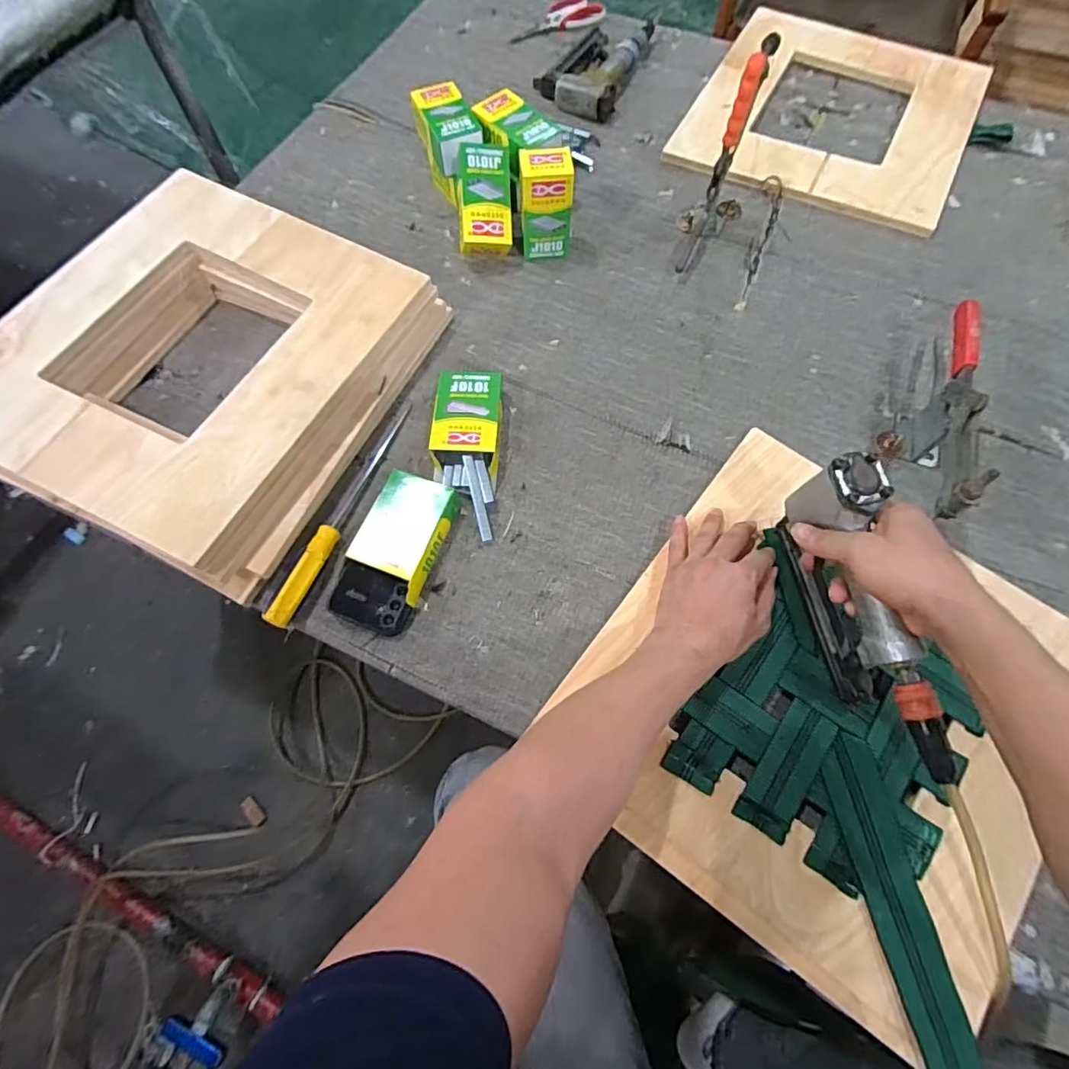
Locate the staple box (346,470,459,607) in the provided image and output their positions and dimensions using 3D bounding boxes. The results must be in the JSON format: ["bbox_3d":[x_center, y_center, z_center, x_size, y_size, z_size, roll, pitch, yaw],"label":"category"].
[{"bbox_3d":[-0.139,0.000,0.587,0.081,0.031,0.127,18,69,9],"label":"staple box"}]

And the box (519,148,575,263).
[{"bbox_3d":[0.015,-0.431,0.723,0.067,0.123,0.061,-4,67,0],"label":"box"}]

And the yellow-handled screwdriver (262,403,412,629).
[{"bbox_3d":[-0.208,-0.032,0.603,0.023,0.024,0.288,17,63,8],"label":"yellow-handled screwdriver"}]

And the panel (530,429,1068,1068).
[{"bbox_3d":[0.273,0.148,0.508,0.399,0.025,0.420,36,72,16],"label":"panel"}]

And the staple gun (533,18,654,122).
[{"bbox_3d":[0.101,-0.796,0.922,0.141,0.039,0.264,21,69,10],"label":"staple gun"}]

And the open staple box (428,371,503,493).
[{"bbox_3d":[-0.077,-0.121,0.635,0.080,0.037,0.147,2,67,2],"label":"open staple box"}]

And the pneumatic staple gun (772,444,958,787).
[{"bbox_3d":[0.277,0.073,0.465,0.046,0.134,0.243,-8,67,-2],"label":"pneumatic staple gun"}]

